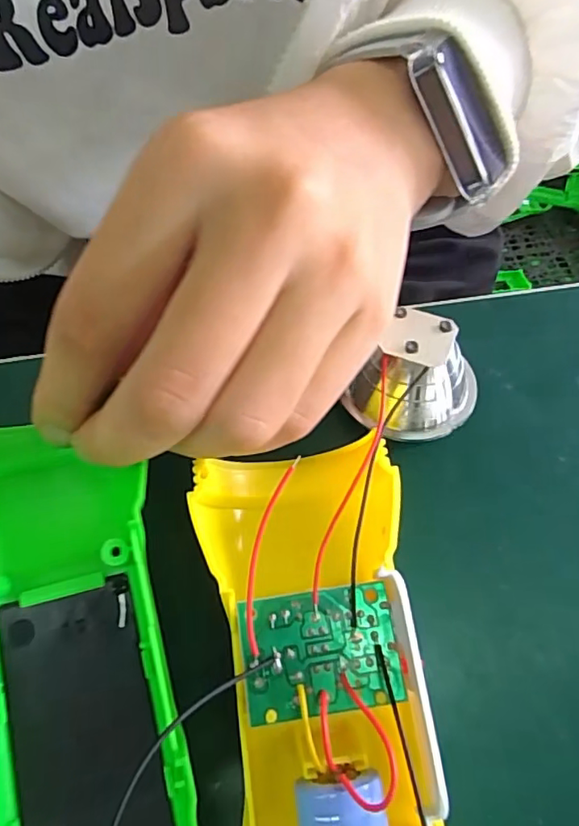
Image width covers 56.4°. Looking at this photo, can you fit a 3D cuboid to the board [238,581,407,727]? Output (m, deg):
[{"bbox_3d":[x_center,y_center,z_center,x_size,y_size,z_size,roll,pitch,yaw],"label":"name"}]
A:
[{"bbox_3d":[0.007,0.053,0.120,0.034,0.006,0.025,-7,68,-4],"label":"board"}]

